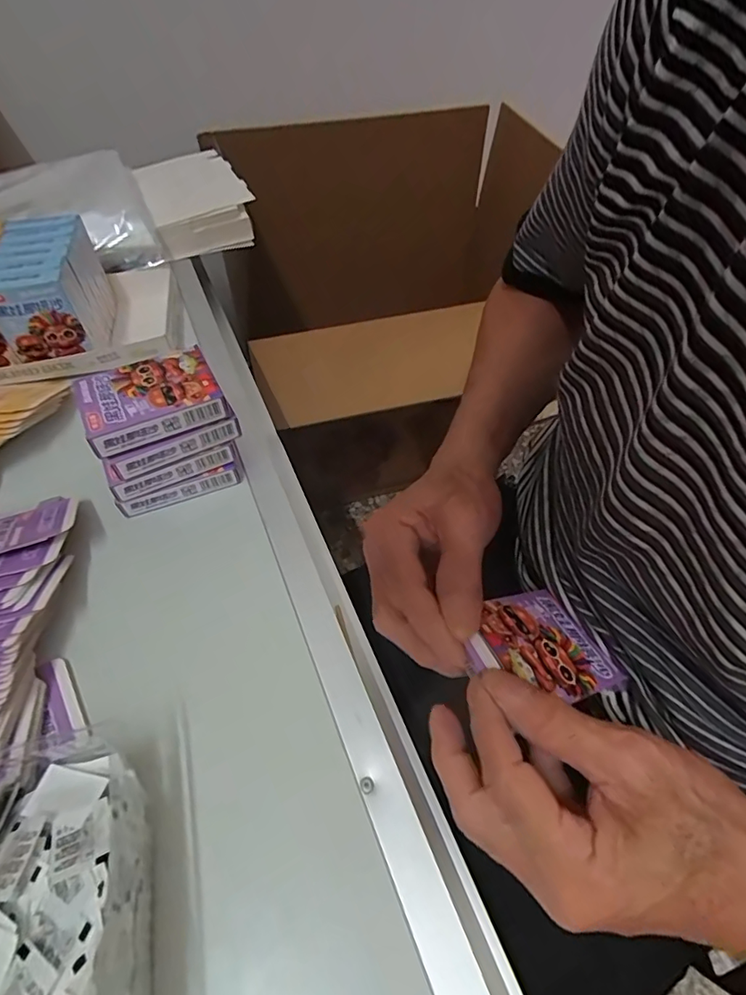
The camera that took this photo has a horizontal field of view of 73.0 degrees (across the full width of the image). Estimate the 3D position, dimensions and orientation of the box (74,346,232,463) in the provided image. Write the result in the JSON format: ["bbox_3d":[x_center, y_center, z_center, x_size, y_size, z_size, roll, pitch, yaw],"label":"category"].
[{"bbox_3d":[-0.155,-0.070,0.352,0.089,0.022,0.060,-24,57,-16],"label":"box"}]

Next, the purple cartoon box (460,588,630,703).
[{"bbox_3d":[0.089,0.082,0.273,0.090,0.009,0.065,-1,45,-38],"label":"purple cartoon box"}]

